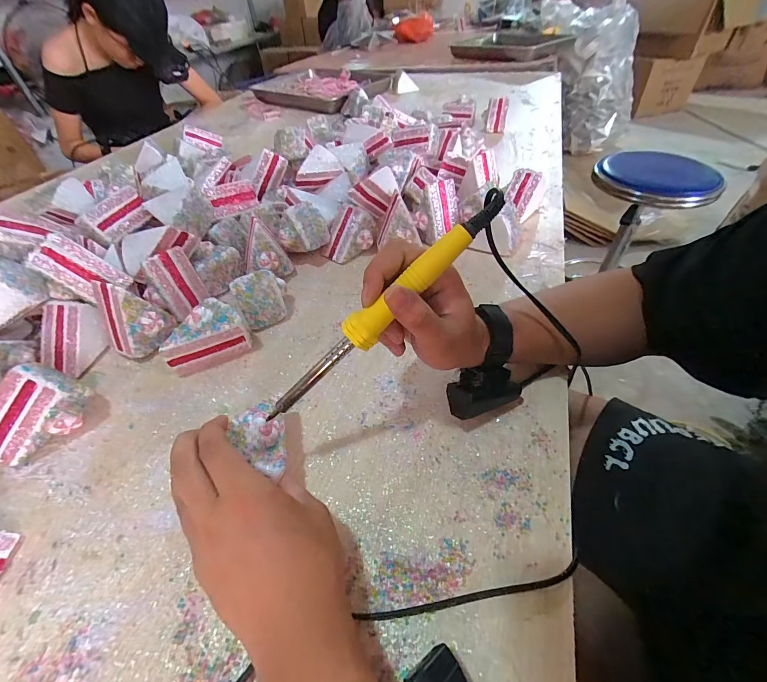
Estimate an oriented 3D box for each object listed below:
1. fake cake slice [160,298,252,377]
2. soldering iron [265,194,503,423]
[{"bbox_3d":[-0.211,-0.010,0.415,0.091,0.065,0.057,-24,49,-18],"label":"fake cake slice"},{"bbox_3d":[-0.006,-0.018,0.253,0.229,0.017,0.019,-42,48,11],"label":"soldering iron"}]

